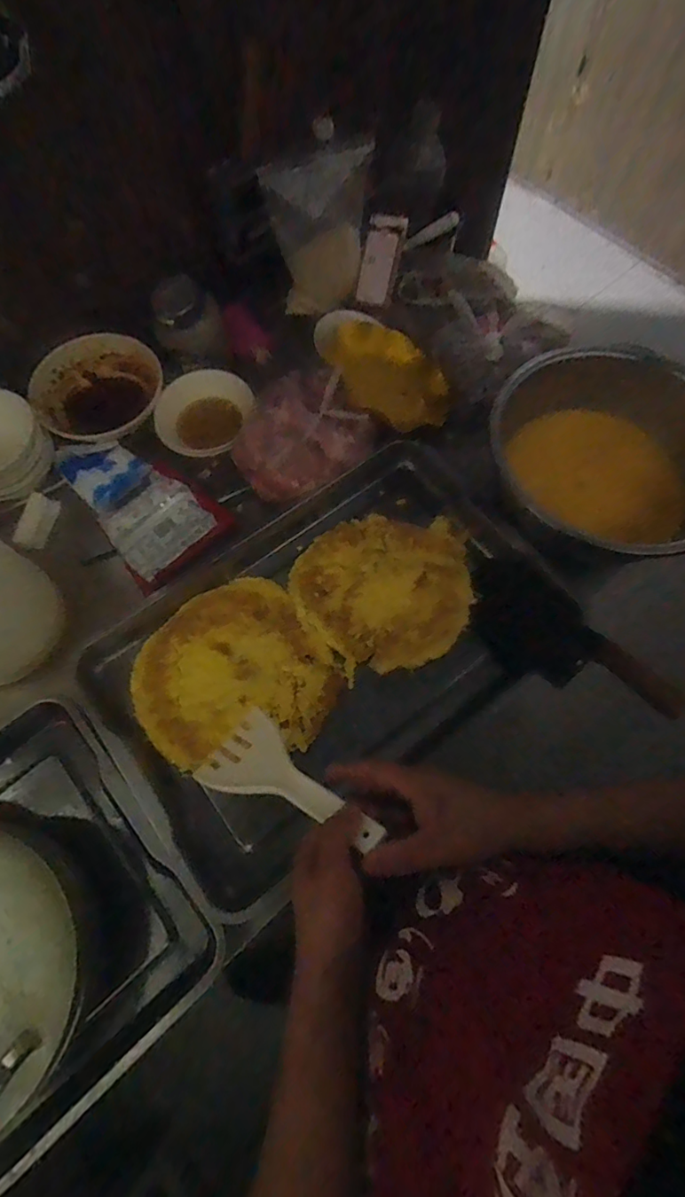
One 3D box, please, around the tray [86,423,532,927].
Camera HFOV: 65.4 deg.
[{"bbox_3d":[-0.023,0.056,0.712,0.559,0.066,0.384,-36,72,-12],"label":"tray"}]

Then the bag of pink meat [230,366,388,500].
[{"bbox_3d":[-0.062,-0.233,0.743,0.190,0.093,0.148,-32,71,-11],"label":"bag of pink meat"}]

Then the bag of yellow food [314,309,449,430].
[{"bbox_3d":[0.067,-0.353,0.818,0.124,0.031,0.222,-41,92,-5],"label":"bag of yellow food"}]

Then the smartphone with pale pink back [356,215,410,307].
[{"bbox_3d":[0.061,-0.533,0.842,0.058,0.012,0.126,18,108,8],"label":"smartphone with pale pink back"}]

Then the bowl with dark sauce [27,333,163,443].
[{"bbox_3d":[-0.360,-0.309,0.814,0.187,0.076,0.157,-19,69,-7],"label":"bowl with dark sauce"}]

